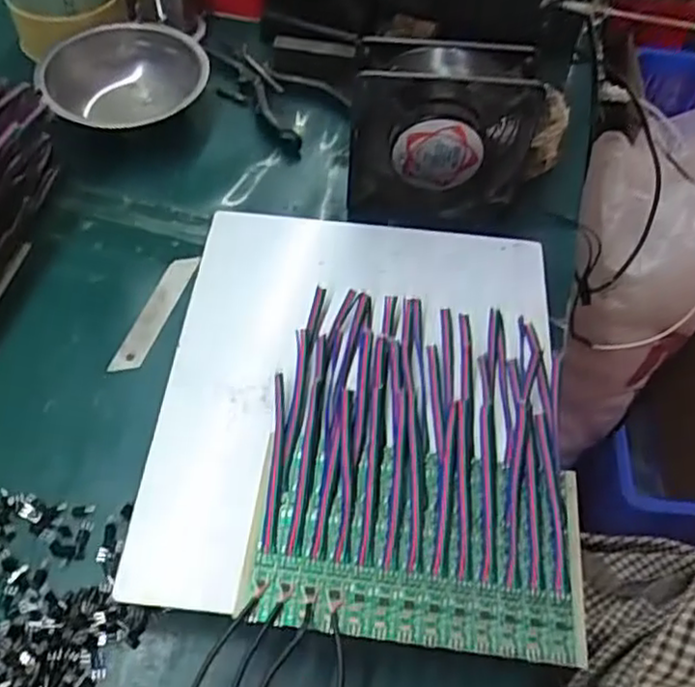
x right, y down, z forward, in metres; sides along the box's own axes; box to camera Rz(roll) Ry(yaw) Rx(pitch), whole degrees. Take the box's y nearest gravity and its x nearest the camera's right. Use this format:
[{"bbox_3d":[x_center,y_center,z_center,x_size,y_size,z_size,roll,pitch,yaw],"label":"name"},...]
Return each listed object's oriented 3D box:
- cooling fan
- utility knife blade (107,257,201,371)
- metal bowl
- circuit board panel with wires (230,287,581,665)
[{"bbox_3d":[0.065,-0.146,0.502,0.125,0.122,0.049,3,55,-3],"label":"cooling fan"},{"bbox_3d":[-0.129,-0.021,0.474,0.020,0.004,0.097,15,58,10],"label":"utility knife blade"},{"bbox_3d":[-0.184,-0.218,0.580,0.127,0.043,0.127,2,55,-3],"label":"metal bowl"},{"bbox_3d":[0.041,0.055,0.375,0.163,0.024,0.189,8,55,0],"label":"circuit board panel with wires"}]

